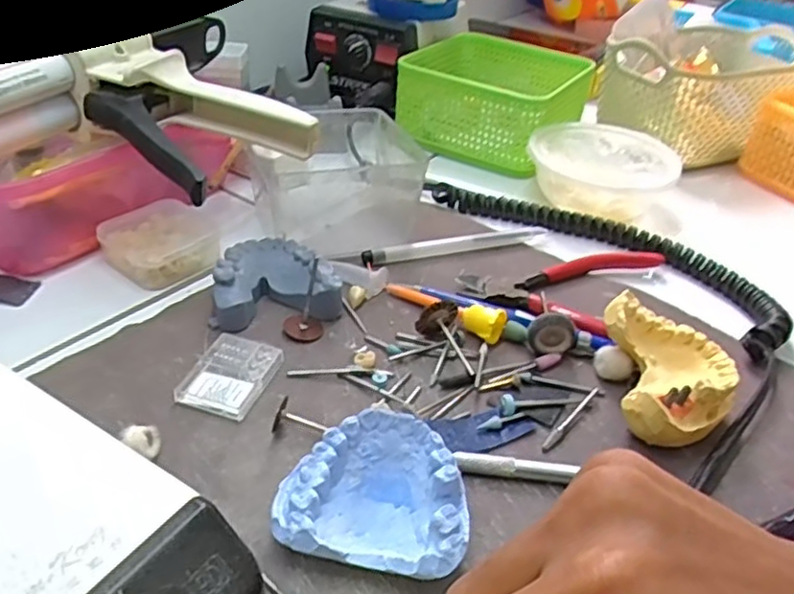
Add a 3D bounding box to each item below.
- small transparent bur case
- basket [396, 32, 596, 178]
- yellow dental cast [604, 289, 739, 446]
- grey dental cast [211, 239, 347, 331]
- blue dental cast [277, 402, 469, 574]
[{"bbox_3d":[-0.078,0.037,0.319,0.036,0.006,0.047,15,37,13],"label":"small transparent bur case"},{"bbox_3d":[0.083,-0.170,0.570,0.131,0.056,0.136,26,41,26],"label":"basket"},{"bbox_3d":[0.128,0.037,0.317,0.052,0.039,0.067,4,36,-1],"label":"yellow dental cast"},{"bbox_3d":[-0.065,-0.009,0.367,0.066,0.023,0.056,-4,37,-12],"label":"grey dental cast"},{"bbox_3d":[-0.007,0.075,0.254,0.067,0.032,0.055,11,36,8],"label":"blue dental cast"}]

